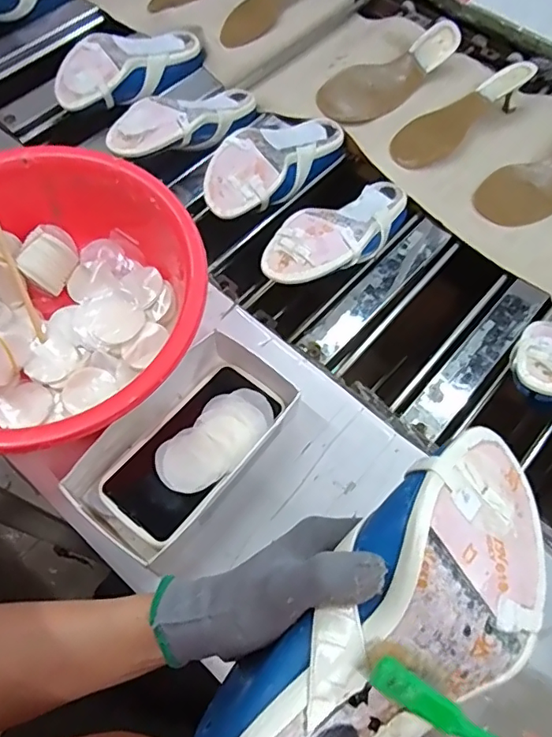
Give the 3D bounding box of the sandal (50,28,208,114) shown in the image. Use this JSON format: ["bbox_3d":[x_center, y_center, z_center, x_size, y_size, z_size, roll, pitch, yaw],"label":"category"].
[{"bbox_3d":[-0.192,-0.403,0.729,0.220,0.067,0.077,-34,71,-16],"label":"sandal"}]

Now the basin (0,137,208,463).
[{"bbox_3d":[-0.200,-0.049,0.483,0.266,0.116,0.273,1,65,-2],"label":"basin"}]

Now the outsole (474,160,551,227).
[{"bbox_3d":[0.358,-0.252,0.675,0.222,0.040,0.082,-25,69,-13],"label":"outsole"}]

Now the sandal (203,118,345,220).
[{"bbox_3d":[-0.005,-0.251,0.656,0.082,0.071,0.219,36,69,13],"label":"sandal"}]

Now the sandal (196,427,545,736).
[{"bbox_3d":[0.058,0.123,0.248,0.214,0.039,0.086,-42,72,-15],"label":"sandal"}]

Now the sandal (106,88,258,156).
[{"bbox_3d":[-0.107,-0.318,0.675,0.085,0.053,0.216,43,54,17],"label":"sandal"}]

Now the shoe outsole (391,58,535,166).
[{"bbox_3d":[0.246,-0.345,0.729,0.225,0.031,0.075,-38,71,-6],"label":"shoe outsole"}]

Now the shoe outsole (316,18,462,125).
[{"bbox_3d":[0.163,-0.415,0.751,0.230,0.047,0.077,-31,70,-15],"label":"shoe outsole"}]

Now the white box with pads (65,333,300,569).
[{"bbox_3d":[-0.077,0.060,0.467,0.116,0.045,0.202,38,70,14],"label":"white box with pads"}]

